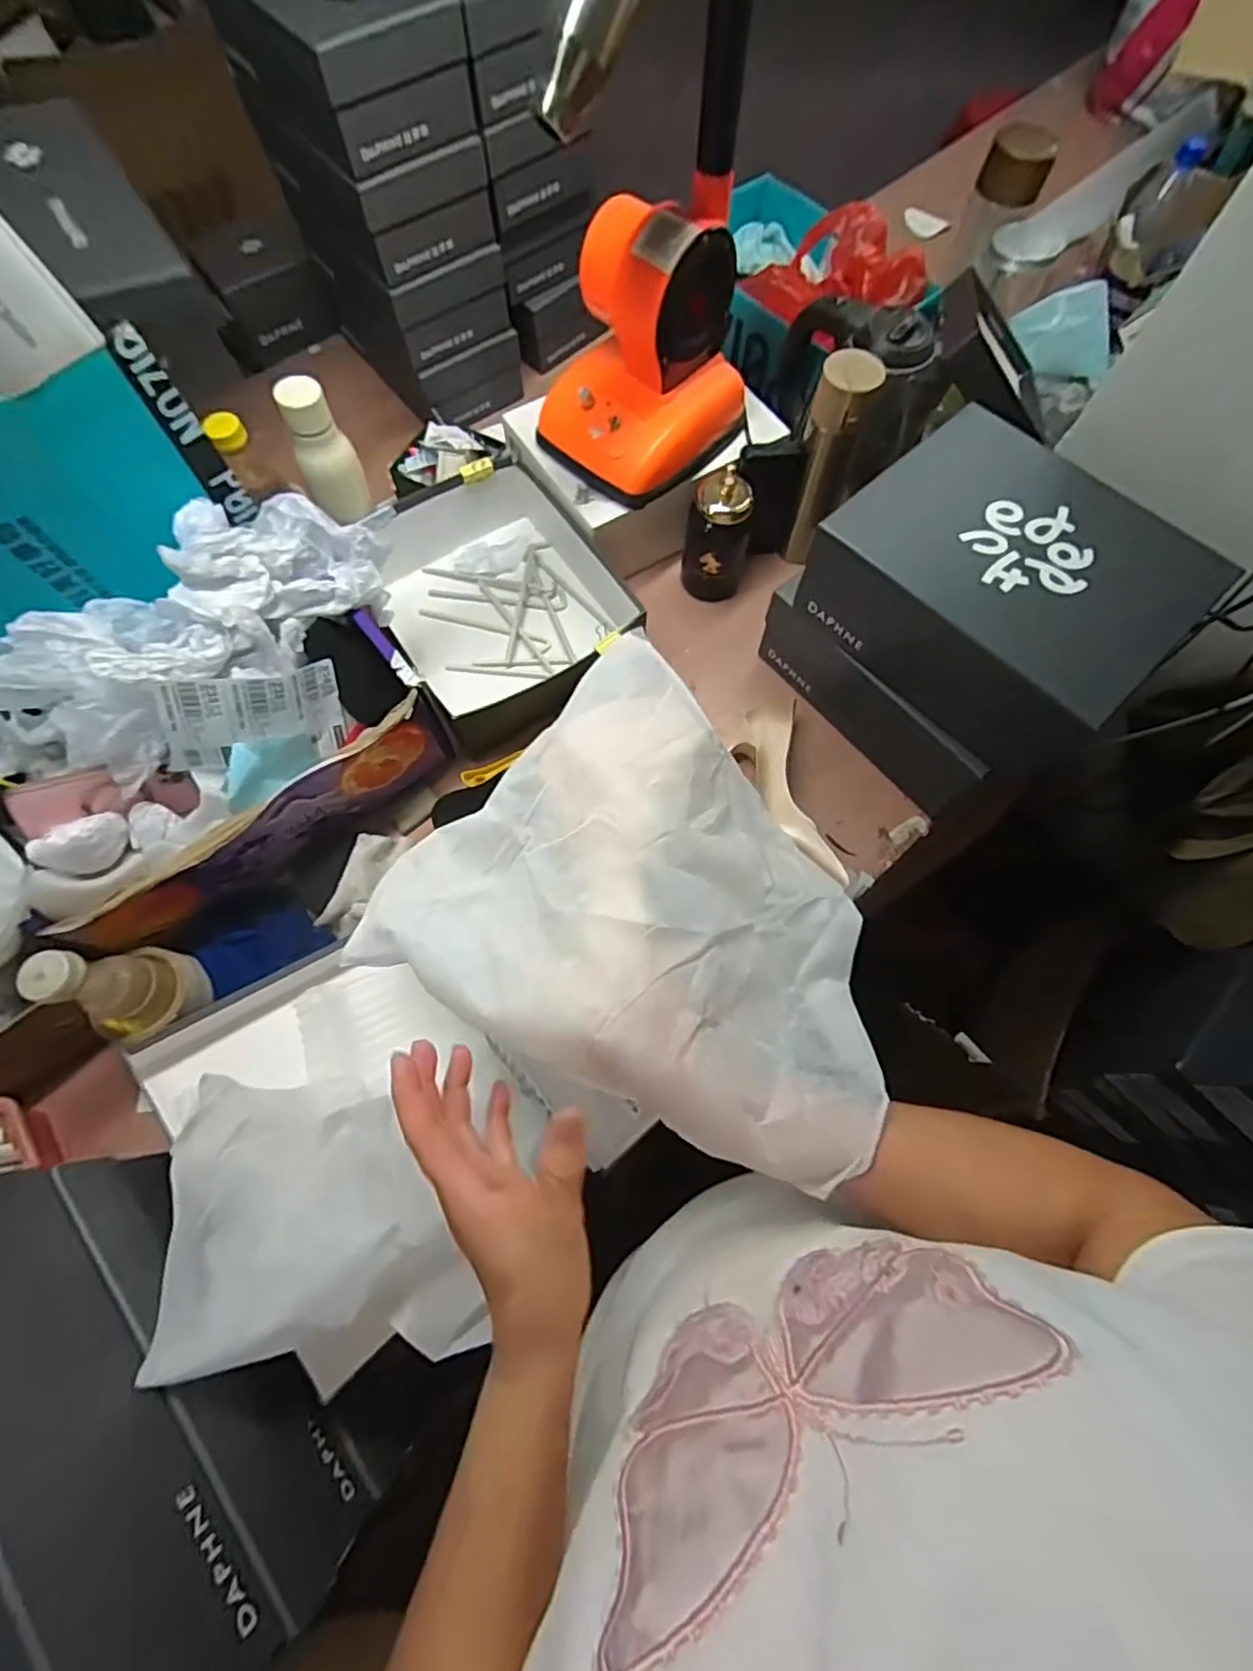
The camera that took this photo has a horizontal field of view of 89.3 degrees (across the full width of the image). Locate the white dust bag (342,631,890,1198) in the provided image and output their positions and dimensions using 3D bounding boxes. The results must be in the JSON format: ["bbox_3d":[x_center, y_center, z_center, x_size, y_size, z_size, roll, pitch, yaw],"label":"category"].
[{"bbox_3d":[0.037,0.032,0.426,0.306,0.087,0.274,26,72,9],"label":"white dust bag"}]

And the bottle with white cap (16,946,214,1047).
[{"bbox_3d":[-0.442,0.132,0.559,0.083,0.158,0.080,0,70,0],"label":"bottle with white cap"}]

